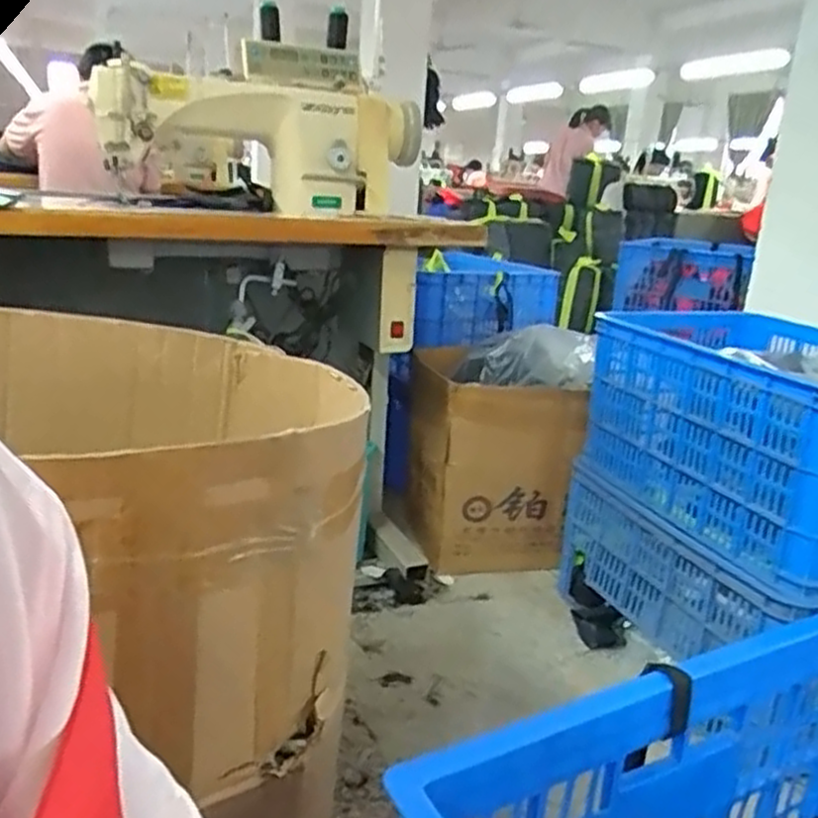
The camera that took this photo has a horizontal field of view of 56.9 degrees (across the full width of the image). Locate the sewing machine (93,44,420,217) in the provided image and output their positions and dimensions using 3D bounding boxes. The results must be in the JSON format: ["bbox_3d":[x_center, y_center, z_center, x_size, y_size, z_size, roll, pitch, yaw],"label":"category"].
[{"bbox_3d":[-0.269,-0.521,1.399,0.580,0.275,0.185,-2,18,-19],"label":"sewing machine"}]

